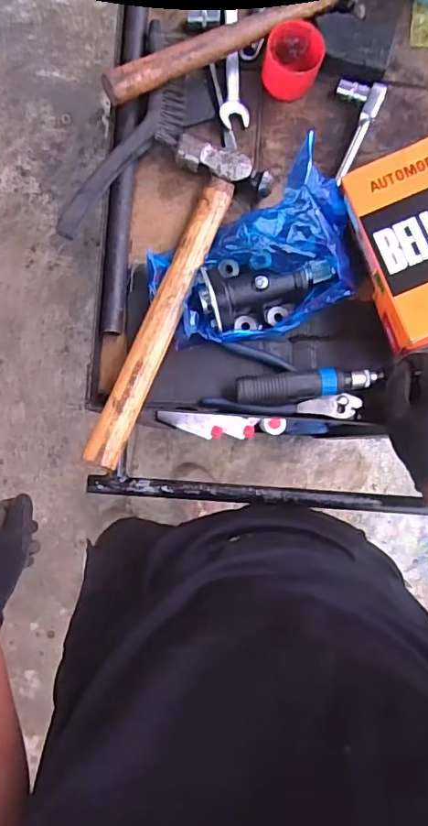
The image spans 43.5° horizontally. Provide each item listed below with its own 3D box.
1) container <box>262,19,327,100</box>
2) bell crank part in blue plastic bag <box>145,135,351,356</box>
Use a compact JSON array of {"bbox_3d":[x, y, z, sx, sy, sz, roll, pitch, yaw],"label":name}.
[{"bbox_3d":[0.092,-0.414,0.633,0.064,0.039,0.068,0,87,-1],"label":"container"},{"bbox_3d":[0.048,-0.159,0.580,0.229,0.102,0.146,-29,88,-2],"label":"bell crank part in blue plastic bag"}]

